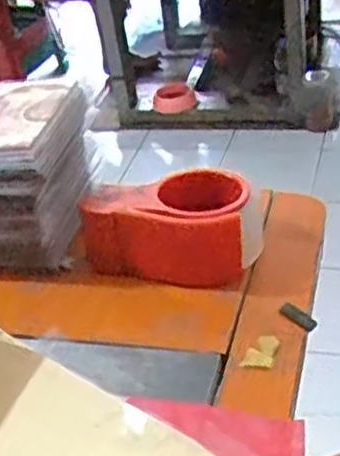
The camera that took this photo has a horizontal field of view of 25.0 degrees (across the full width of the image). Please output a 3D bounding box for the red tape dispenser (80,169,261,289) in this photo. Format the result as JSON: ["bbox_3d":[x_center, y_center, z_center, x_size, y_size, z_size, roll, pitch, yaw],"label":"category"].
[{"bbox_3d":[0.001,0.002,0.621,0.143,0.064,0.068,-1,34,11],"label":"red tape dispenser"}]

